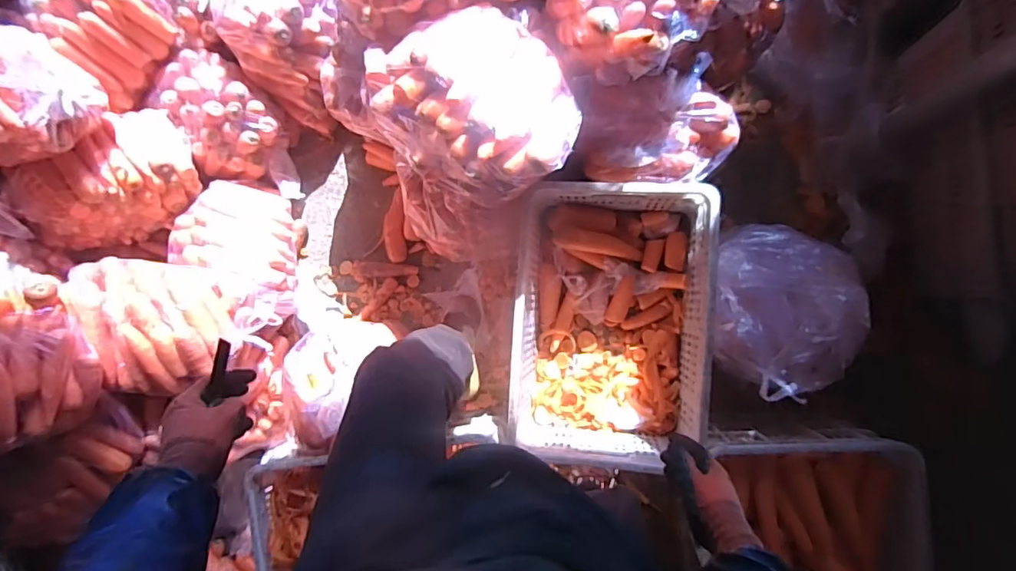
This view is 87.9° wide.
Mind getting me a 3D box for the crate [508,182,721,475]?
[{"bbox_3d":[0.215,0.075,1.112,0.360,0.262,0.527,4,89,10],"label":"crate"}]

